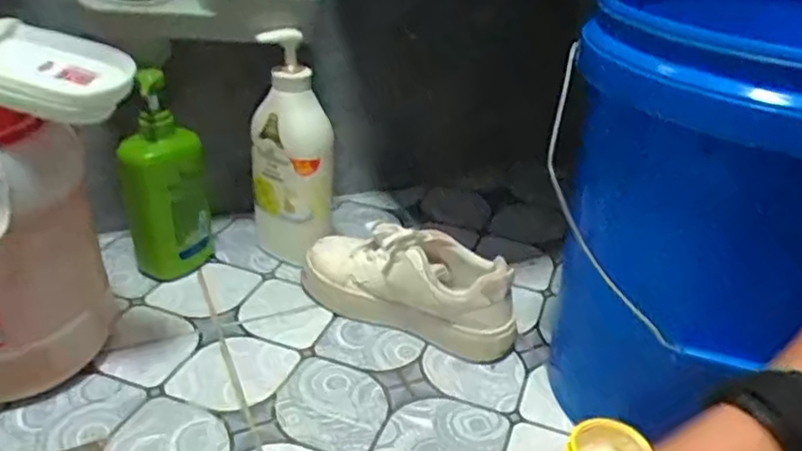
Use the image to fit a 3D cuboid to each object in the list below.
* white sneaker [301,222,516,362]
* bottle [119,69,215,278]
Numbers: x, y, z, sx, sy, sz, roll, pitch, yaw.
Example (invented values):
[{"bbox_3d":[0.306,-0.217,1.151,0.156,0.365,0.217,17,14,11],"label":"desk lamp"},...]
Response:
[{"bbox_3d":[0.009,0.055,0.724,0.242,0.110,0.085,13,31,16],"label":"white sneaker"},{"bbox_3d":[-0.269,-0.060,0.753,0.095,0.243,0.122,-10,32,-22],"label":"bottle"}]

